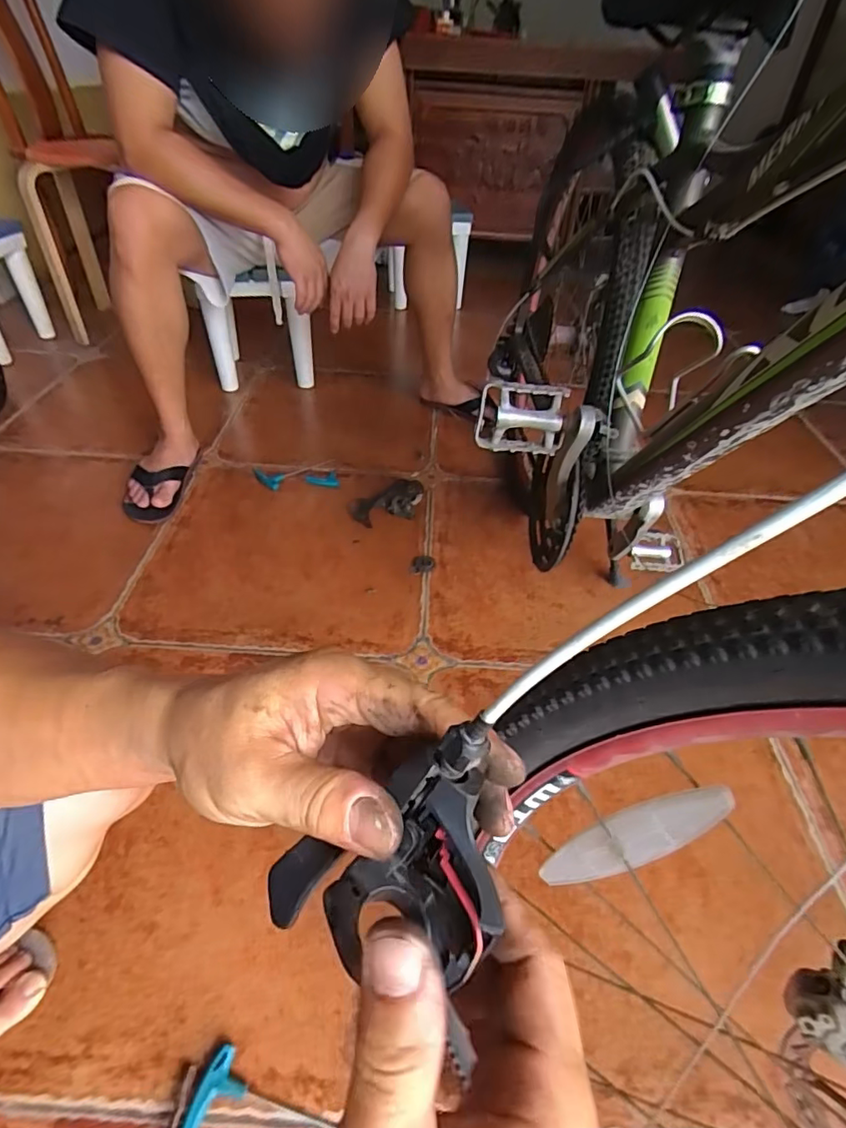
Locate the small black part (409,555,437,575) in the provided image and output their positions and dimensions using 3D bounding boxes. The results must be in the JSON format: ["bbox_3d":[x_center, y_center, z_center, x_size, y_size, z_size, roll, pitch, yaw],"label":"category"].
[{"bbox_3d":[0.000,0.001,0.972,0.044,0.009,0.048,4,43,0],"label":"small black part"}]

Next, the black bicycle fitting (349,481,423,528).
[{"bbox_3d":[-0.072,-0.119,1.070,0.141,0.052,0.073,-12,46,-16],"label":"black bicycle fitting"}]

